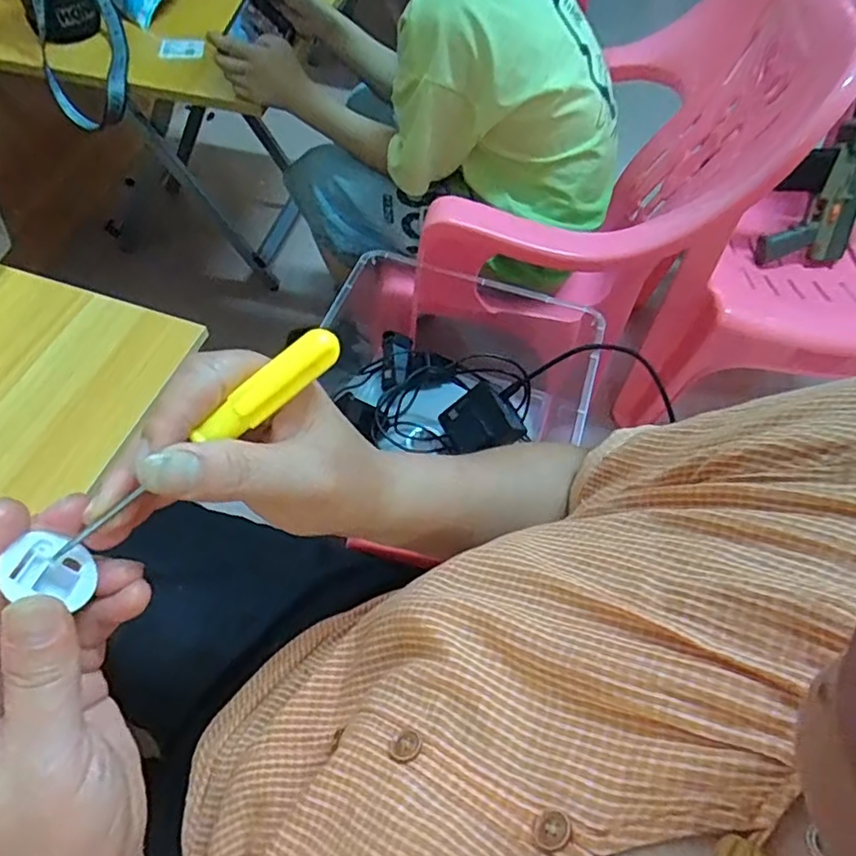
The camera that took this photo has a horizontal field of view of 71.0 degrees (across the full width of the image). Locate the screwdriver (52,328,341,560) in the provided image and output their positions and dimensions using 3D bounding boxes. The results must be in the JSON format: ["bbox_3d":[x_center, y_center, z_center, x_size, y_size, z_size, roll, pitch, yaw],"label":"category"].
[{"bbox_3d":[-0.086,0.005,0.231,0.127,0.011,0.012,-41,68,-10],"label":"screwdriver"}]

